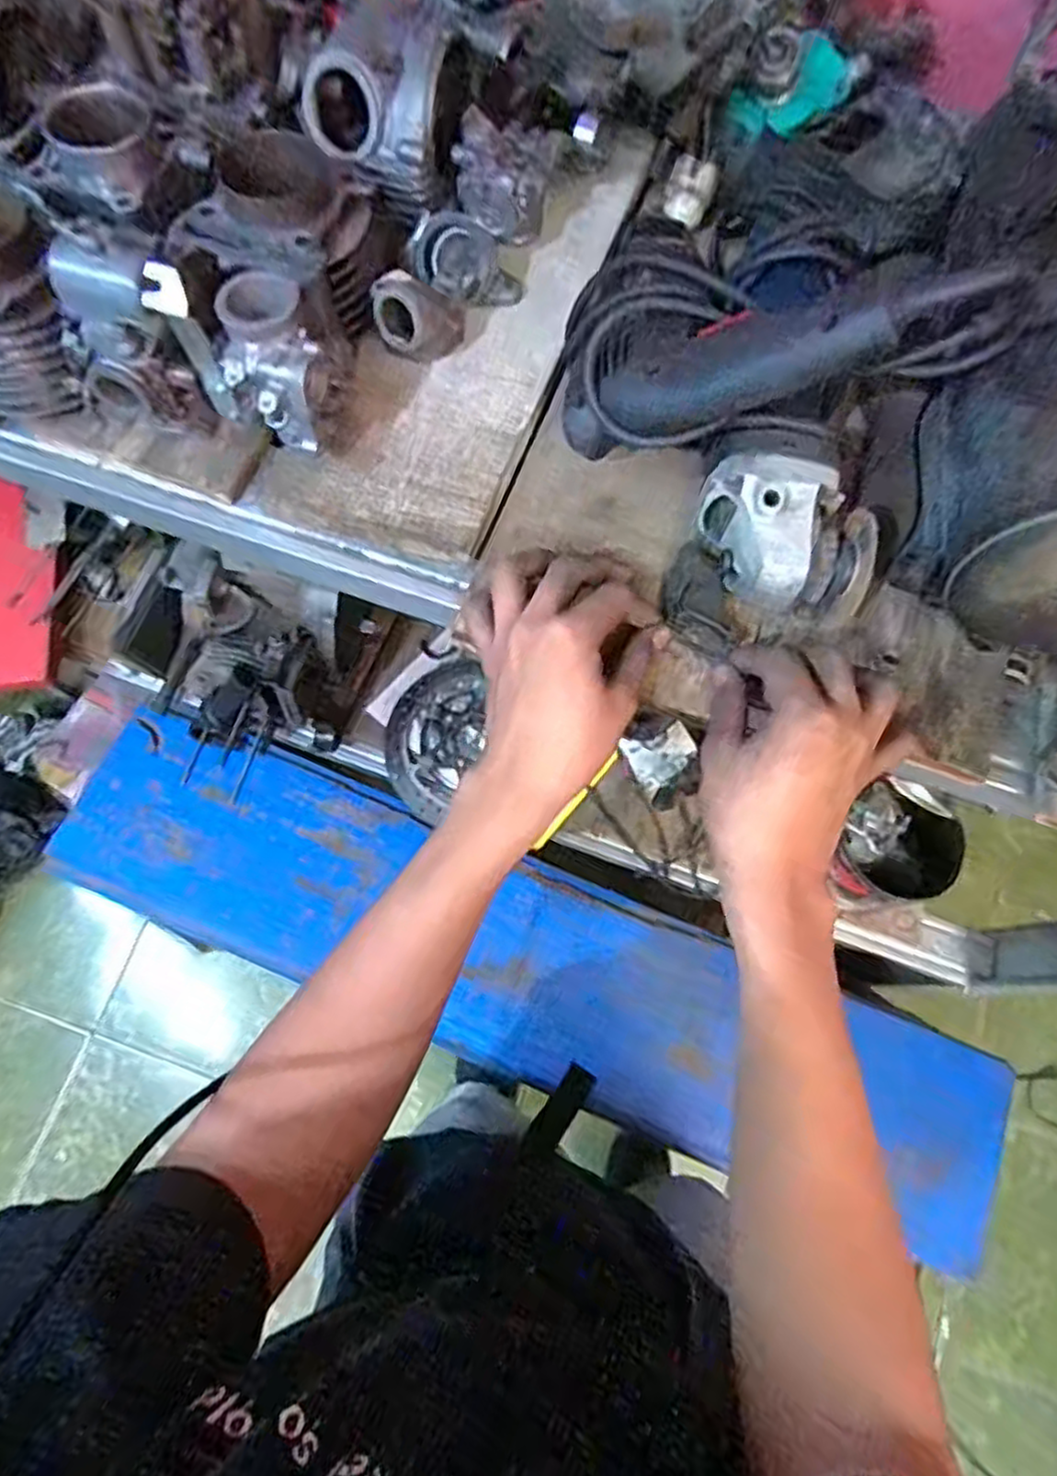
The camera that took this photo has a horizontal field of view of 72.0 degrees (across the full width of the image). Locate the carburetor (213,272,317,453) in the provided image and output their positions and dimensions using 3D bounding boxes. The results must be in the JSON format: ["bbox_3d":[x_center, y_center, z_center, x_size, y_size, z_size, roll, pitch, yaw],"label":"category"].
[{"bbox_3d":[-0.149,-0.213,0.432,0.055,0.084,0.068,-22,73,-8],"label":"carburetor"}]

